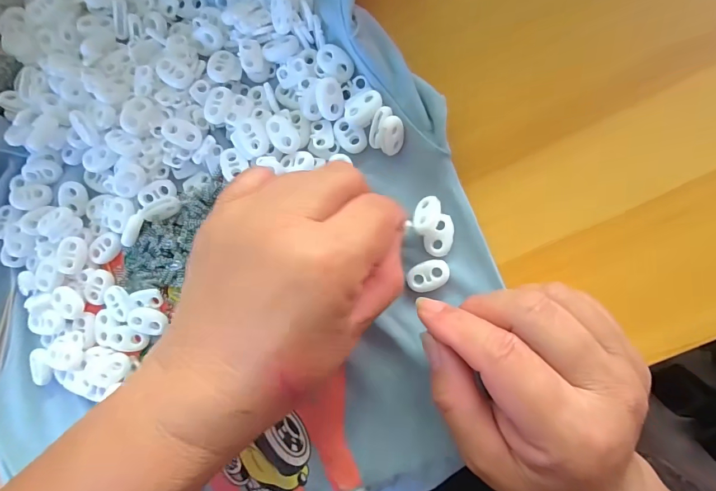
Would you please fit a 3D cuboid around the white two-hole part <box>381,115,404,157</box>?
[{"bbox_3d":[0.019,-0.058,0.204,0.011,0.014,0.018,7,93,7],"label":"white two-hole part"}]

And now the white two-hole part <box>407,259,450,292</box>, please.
[{"bbox_3d":[0.037,0.016,0.200,0.022,0.005,0.015,-26,83,7],"label":"white two-hole part"}]

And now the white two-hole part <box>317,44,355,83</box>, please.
[{"bbox_3d":[-0.013,-0.101,0.209,0.022,0.004,0.016,43,94,9],"label":"white two-hole part"}]

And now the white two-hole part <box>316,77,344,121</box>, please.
[{"bbox_3d":[-0.015,-0.080,0.208,0.014,0.009,0.020,1,87,9],"label":"white two-hole part"}]

